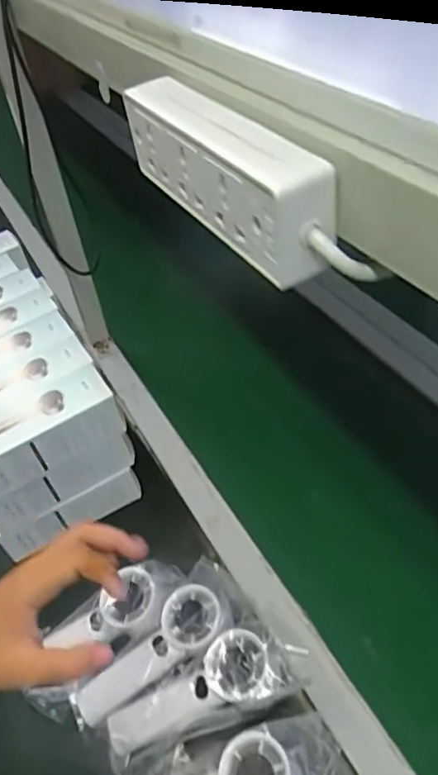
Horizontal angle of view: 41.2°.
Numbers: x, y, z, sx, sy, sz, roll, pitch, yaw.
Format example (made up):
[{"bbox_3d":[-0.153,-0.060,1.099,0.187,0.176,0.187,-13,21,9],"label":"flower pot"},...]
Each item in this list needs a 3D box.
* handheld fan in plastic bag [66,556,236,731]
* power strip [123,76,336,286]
[{"bbox_3d":[-0.061,0.244,0.540,0.185,0.031,0.055,-42,51,-7],"label":"handheld fan in plastic bag"},{"bbox_3d":[0.001,-0.114,0.302,0.034,0.050,0.179,-25,47,-17],"label":"power strip"}]

